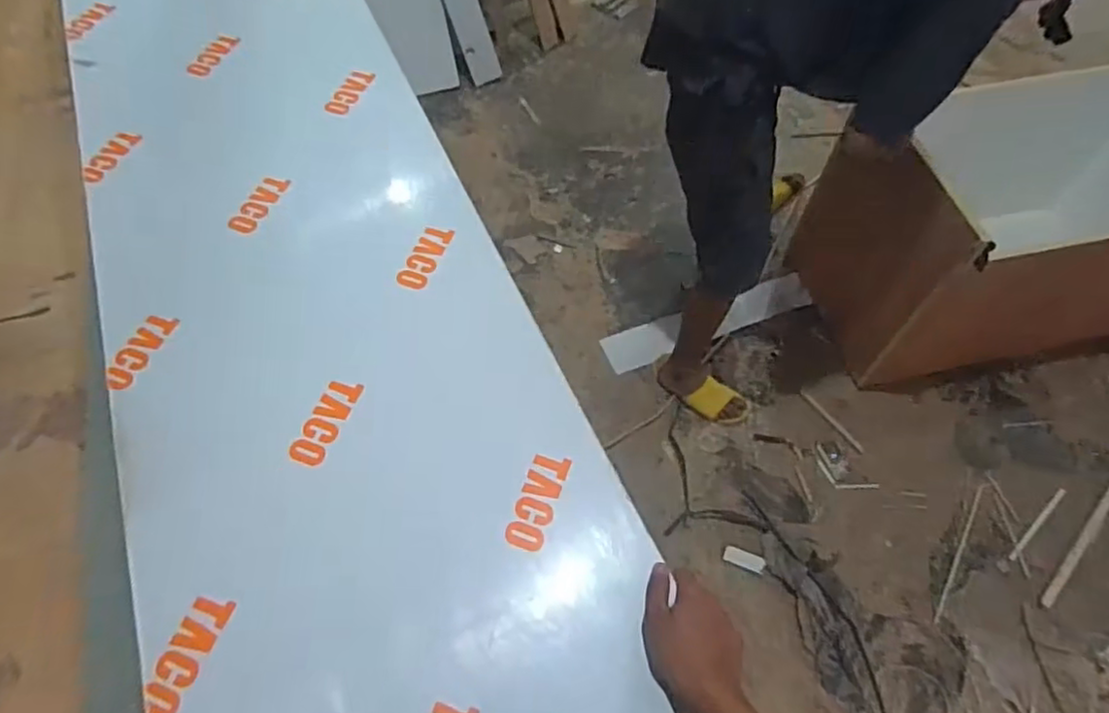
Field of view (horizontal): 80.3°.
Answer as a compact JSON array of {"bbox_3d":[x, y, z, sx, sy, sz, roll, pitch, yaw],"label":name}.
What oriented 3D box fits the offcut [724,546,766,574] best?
[{"bbox_3d":[0.440,0.471,1.521,0.091,0.007,0.039,17,60,10],"label":"offcut"}]

